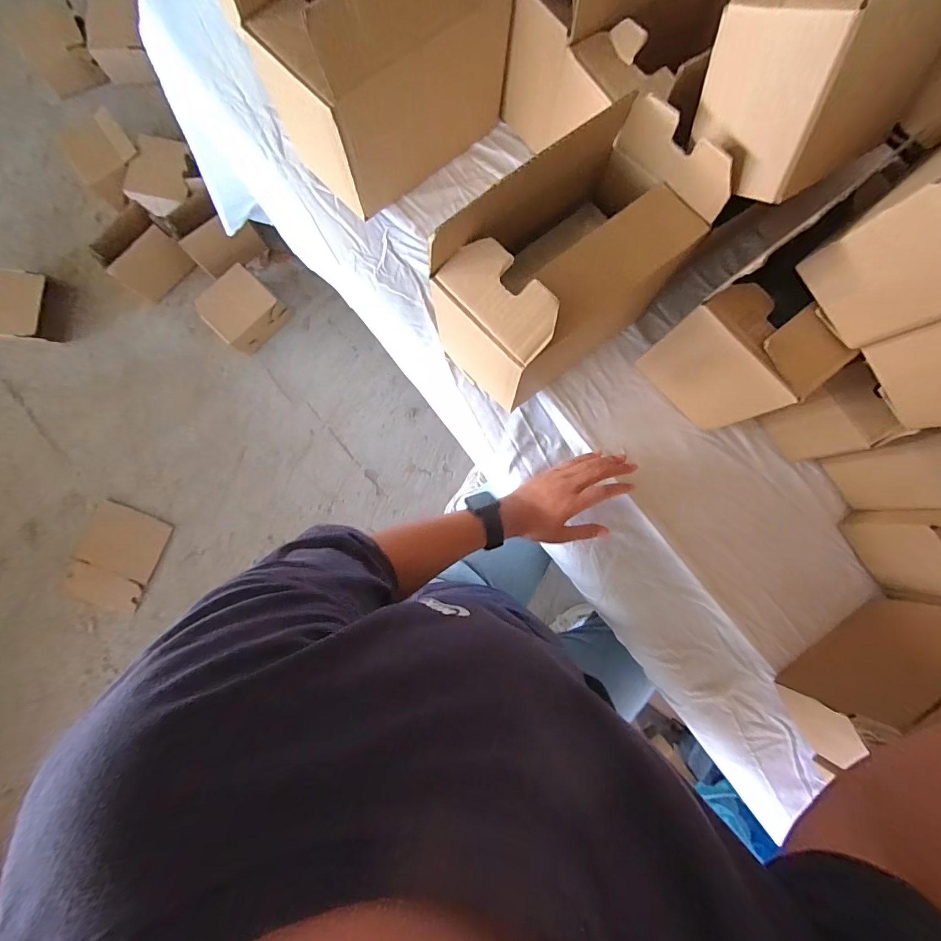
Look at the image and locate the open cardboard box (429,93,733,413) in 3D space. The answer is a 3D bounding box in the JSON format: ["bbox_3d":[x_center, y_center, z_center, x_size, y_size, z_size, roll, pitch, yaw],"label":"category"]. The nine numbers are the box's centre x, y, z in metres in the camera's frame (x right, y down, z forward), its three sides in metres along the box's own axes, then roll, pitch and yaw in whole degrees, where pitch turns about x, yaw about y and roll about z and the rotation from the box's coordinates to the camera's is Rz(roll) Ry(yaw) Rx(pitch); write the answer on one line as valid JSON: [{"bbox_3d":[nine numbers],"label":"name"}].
[{"bbox_3d":[0.093,-0.203,0.448,0.237,0.217,0.142,-35,86,-4],"label":"open cardboard box"}]

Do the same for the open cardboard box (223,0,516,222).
[{"bbox_3d":[-0.092,-0.466,0.468,0.247,0.225,0.151,-39,88,-4],"label":"open cardboard box"}]

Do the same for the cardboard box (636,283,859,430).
[{"bbox_3d":[0.287,-0.120,0.468,0.138,0.164,0.080,43,86,3],"label":"cardboard box"}]

